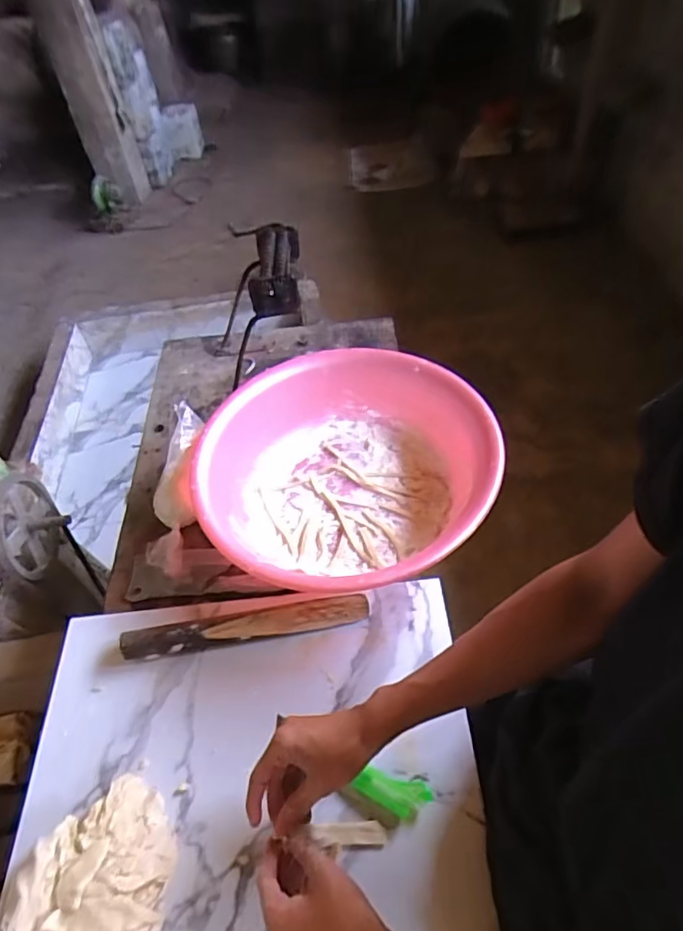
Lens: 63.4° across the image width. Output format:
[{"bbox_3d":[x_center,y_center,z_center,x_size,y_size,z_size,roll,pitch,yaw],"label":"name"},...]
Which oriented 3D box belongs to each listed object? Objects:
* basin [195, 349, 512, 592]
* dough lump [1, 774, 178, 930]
[{"bbox_3d":[0.009,0.006,0.807,0.399,0.128,0.410,-3,48,4],"label":"basin"},{"bbox_3d":[-0.233,0.405,0.526,0.132,0.054,0.185,9,51,15],"label":"dough lump"}]

